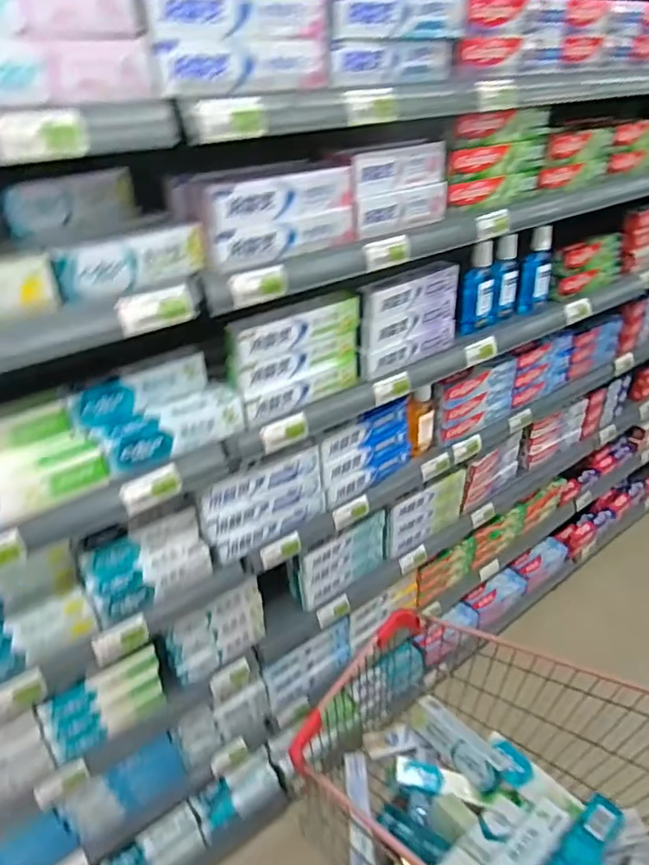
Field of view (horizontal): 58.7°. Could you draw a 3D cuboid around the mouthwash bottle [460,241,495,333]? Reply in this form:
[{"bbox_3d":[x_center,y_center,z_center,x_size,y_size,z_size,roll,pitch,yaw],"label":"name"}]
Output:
[{"bbox_3d":[0.303,-0.282,1.122,0.064,0.171,0.037,-28,40,-33],"label":"mouthwash bottle"}]

